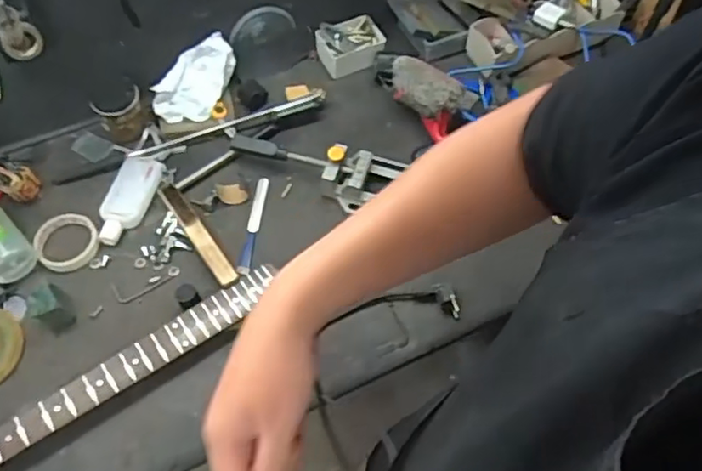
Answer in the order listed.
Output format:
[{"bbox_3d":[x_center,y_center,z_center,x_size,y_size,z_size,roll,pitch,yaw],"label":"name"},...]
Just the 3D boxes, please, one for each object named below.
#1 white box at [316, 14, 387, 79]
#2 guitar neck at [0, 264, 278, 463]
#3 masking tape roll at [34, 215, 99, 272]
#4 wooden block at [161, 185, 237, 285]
[{"bbox_3d":[0.000,-0.328,1.078,0.110,0.058,0.083,-13,59,-9],"label":"white box"},{"bbox_3d":[-0.371,0.216,0.766,0.635,0.027,0.090,-30,63,-18],"label":"guitar neck"},{"bbox_3d":[-0.412,0.006,0.904,0.087,0.021,0.080,1,58,-1],"label":"masking tape roll"},{"bbox_3d":[-0.220,-0.003,0.895,0.025,0.022,0.192,-31,64,-19],"label":"wooden block"}]

